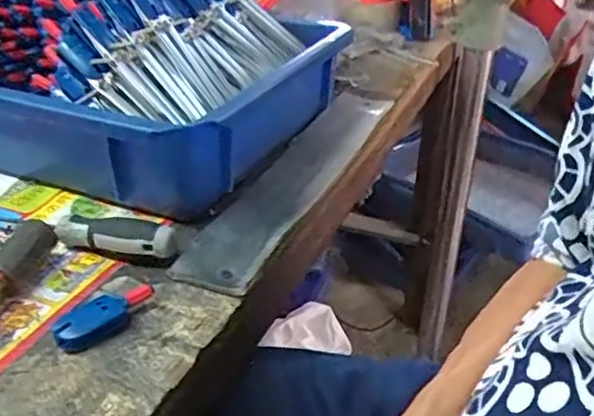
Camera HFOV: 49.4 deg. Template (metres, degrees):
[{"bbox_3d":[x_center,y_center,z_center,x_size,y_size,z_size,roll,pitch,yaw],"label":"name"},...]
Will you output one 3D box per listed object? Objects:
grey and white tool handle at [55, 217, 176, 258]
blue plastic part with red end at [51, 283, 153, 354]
[{"bbox_3d":[-0.112,0.018,0.402,0.079,0.022,0.015,8,30,15],"label":"grey and white tool handle"},{"bbox_3d":[-0.102,0.057,0.350,0.020,0.013,0.059,20,35,32],"label":"blue plastic part with red end"}]

